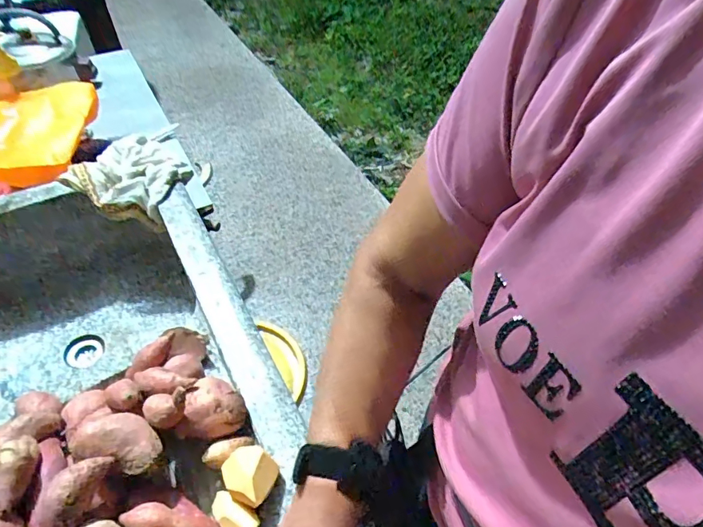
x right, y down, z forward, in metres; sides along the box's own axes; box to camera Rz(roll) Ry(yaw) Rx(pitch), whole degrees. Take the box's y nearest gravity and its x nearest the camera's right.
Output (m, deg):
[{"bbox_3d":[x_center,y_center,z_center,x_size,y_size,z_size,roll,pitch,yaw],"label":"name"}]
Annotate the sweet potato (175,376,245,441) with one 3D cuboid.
[{"bbox_3d":[-0.165,0.178,0.564,0.068,0.052,0.074,-1,49,-2],"label":"sweet potato"}]

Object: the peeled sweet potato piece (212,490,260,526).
[{"bbox_3d":[-0.128,0.274,0.502,0.056,0.024,0.030,25,53,19],"label":"peeled sweet potato piece"}]

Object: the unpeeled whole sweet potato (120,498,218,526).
[{"bbox_3d":[-0.189,0.270,0.490,0.098,0.027,0.039,15,48,-14],"label":"unpeeled whole sweet potato"}]

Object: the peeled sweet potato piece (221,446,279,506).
[{"bbox_3d":[-0.113,0.238,0.521,0.053,0.037,0.066,-35,58,-27],"label":"peeled sweet potato piece"}]

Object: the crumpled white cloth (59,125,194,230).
[{"bbox_3d":[-0.396,-0.169,0.906,0.204,0.091,0.249,36,57,26],"label":"crumpled white cloth"}]

